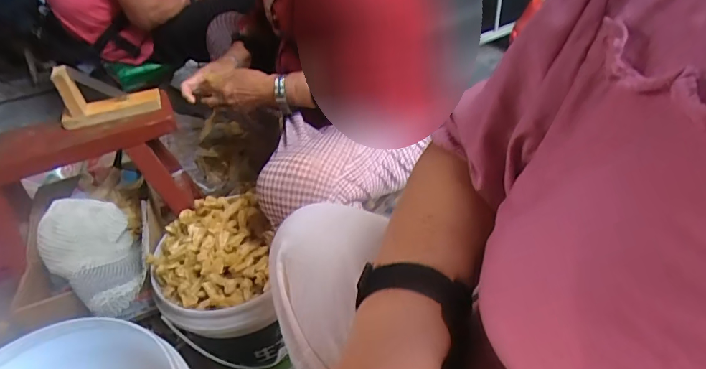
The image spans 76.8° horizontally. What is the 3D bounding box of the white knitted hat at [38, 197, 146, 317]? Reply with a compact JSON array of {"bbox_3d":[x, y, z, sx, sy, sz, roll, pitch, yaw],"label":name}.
[{"bbox_3d":[-0.411,0.118,0.711,0.124,0.113,0.246,-27,46,-23],"label":"white knitted hat"}]

